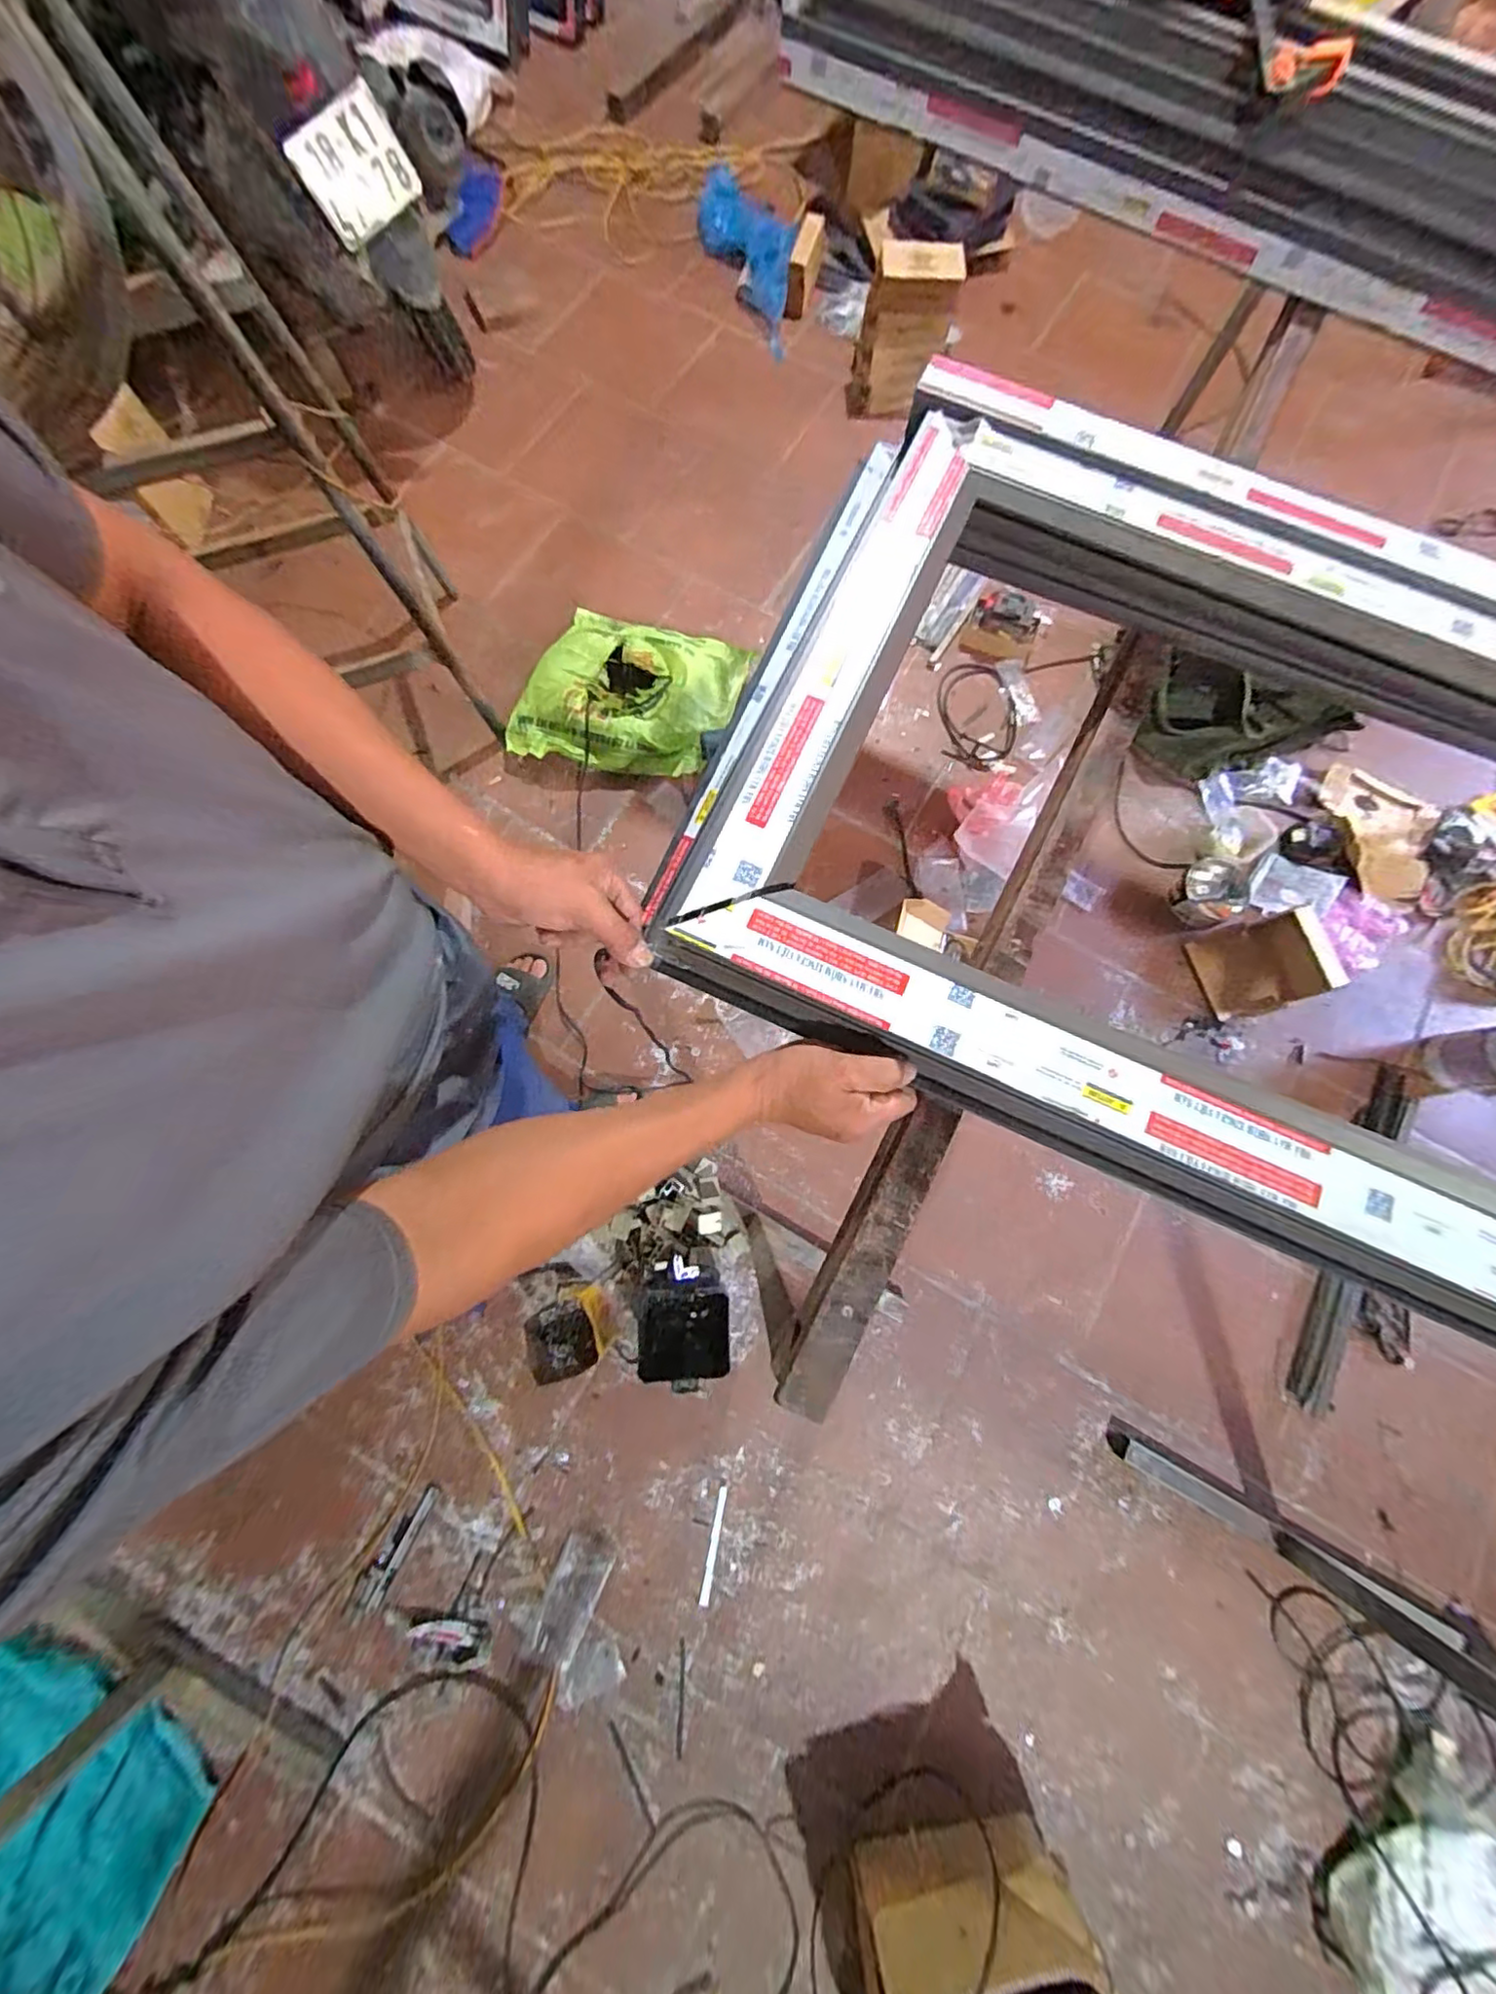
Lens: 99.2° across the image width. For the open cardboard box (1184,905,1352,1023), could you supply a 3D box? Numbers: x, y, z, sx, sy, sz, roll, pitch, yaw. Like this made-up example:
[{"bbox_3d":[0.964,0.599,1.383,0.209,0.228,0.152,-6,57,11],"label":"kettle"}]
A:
[{"bbox_3d":[1.131,-0.071,1.397,0.243,0.097,0.201,-15,77,-5],"label":"open cardboard box"}]

